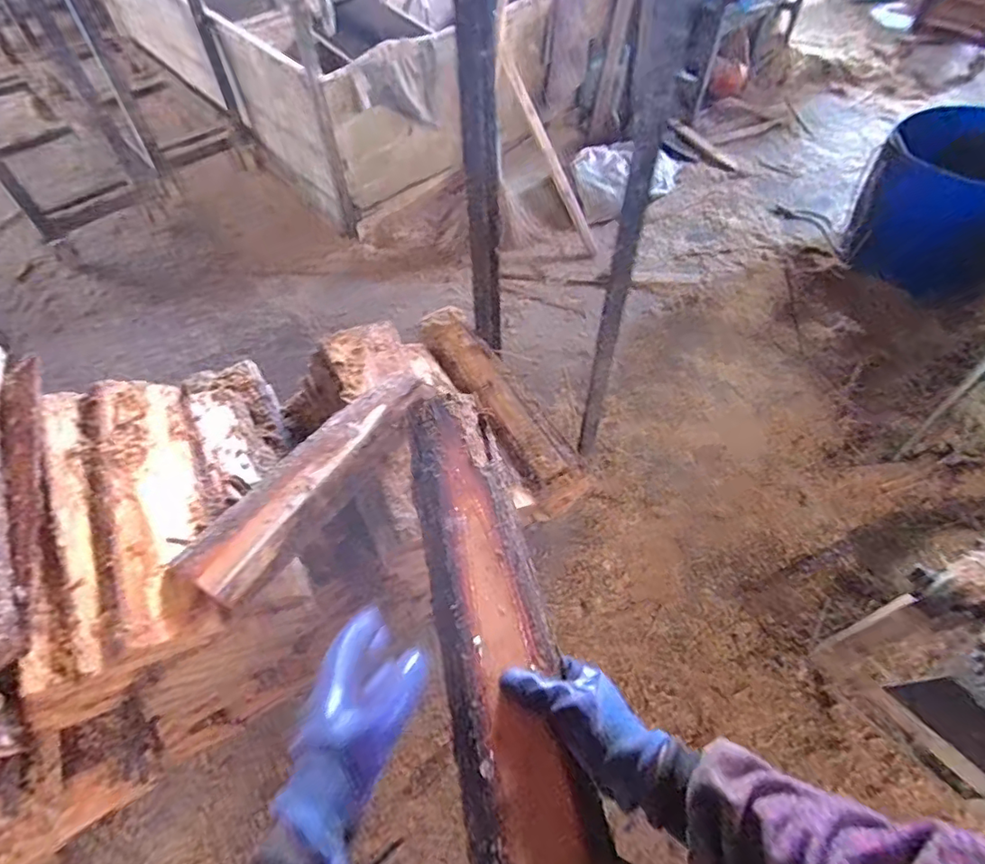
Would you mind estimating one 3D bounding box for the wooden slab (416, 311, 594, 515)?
[{"bbox_3d":[0.021,-0.091,1.264,0.163,0.049,0.558,-27,59,-18],"label":"wooden slab"}]

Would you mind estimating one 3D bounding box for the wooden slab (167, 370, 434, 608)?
[{"bbox_3d":[-0.270,0.056,0.887,0.115,0.053,0.489,28,53,15],"label":"wooden slab"}]

